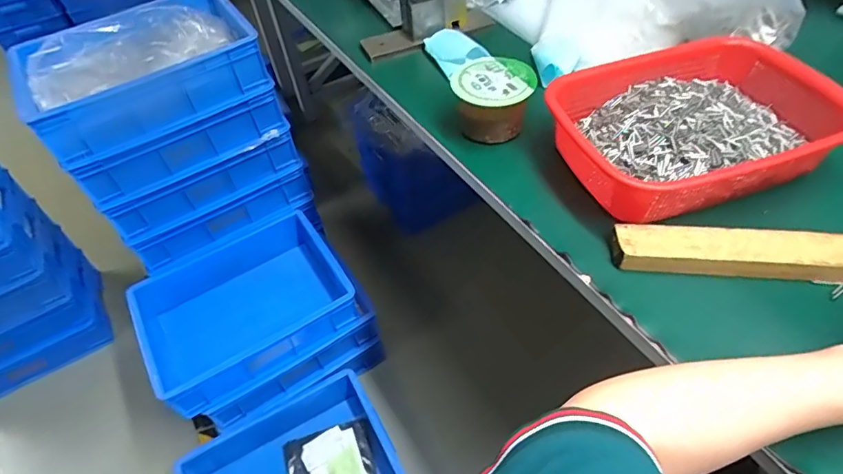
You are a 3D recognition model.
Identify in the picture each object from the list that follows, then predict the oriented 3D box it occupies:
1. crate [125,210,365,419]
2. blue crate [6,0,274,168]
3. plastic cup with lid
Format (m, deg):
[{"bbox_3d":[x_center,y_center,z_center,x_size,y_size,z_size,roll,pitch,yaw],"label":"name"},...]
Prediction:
[{"bbox_3d":[-0.380,0.156,1.123,0.423,0.129,0.301,-29,53,-17],"label":"crate"},{"bbox_3d":[-0.535,-0.331,0.977,0.399,0.108,0.280,-28,52,-16],"label":"blue crate"},{"bbox_3d":[0.087,-0.173,0.632,0.095,0.068,0.091,-3,50,4],"label":"plastic cup with lid"}]

